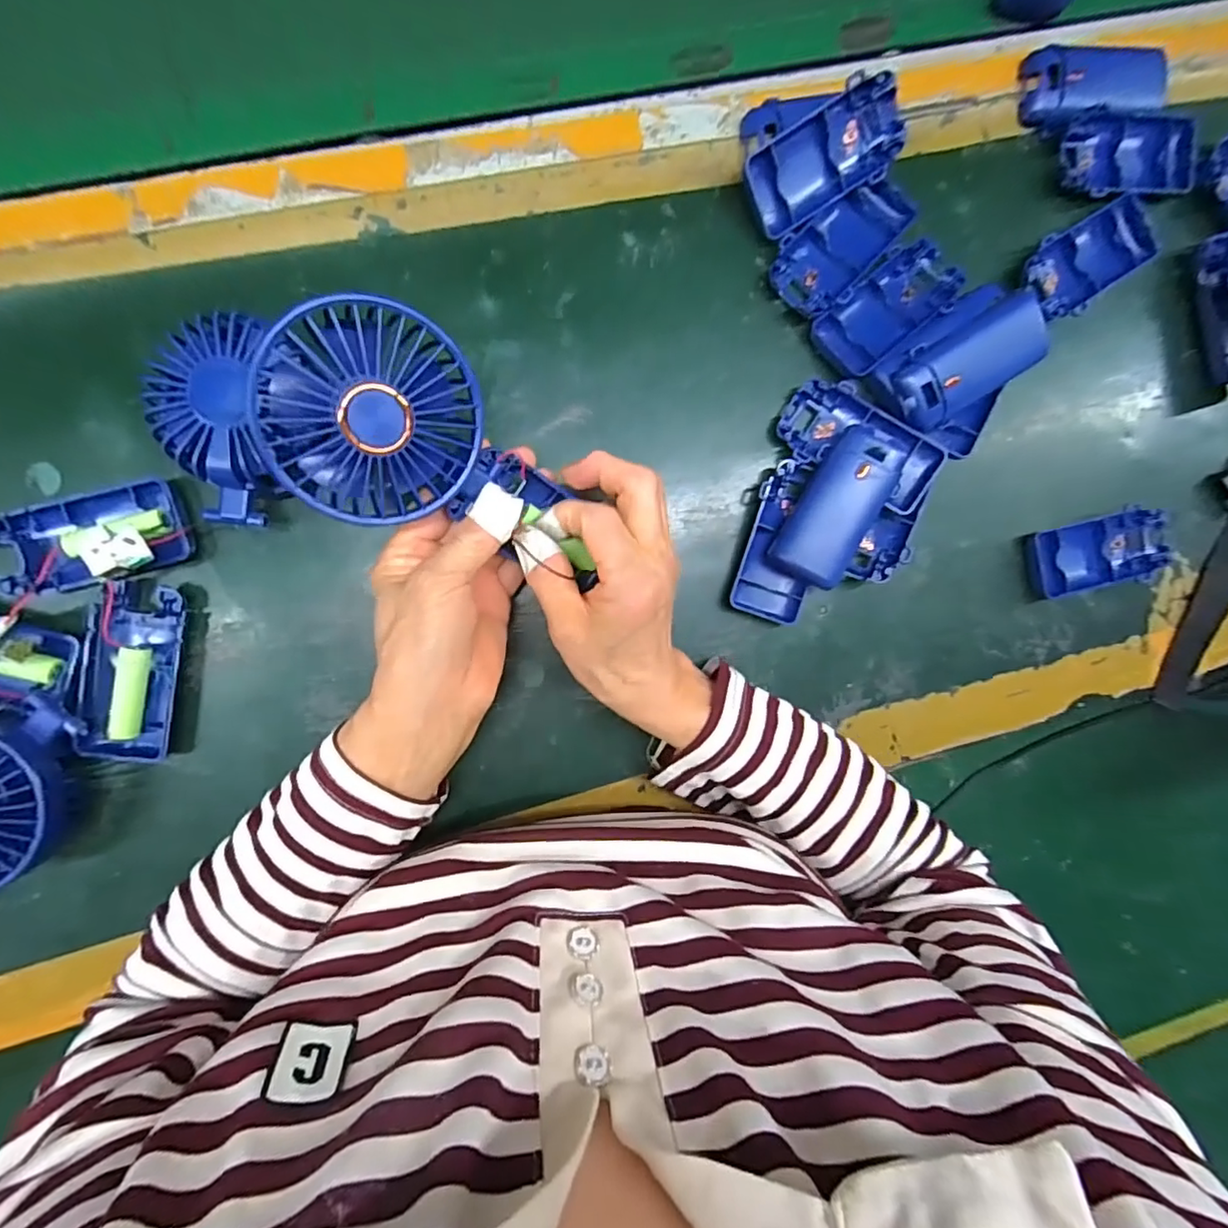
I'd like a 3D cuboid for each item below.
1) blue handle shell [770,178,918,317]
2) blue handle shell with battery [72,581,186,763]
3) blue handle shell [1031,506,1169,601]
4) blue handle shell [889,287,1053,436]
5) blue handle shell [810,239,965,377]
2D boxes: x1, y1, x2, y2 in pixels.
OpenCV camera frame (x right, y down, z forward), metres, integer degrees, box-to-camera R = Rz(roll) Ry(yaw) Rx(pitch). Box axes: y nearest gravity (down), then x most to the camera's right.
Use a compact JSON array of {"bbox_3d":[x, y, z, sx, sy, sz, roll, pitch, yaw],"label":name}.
[{"bbox_3d":[0.135,-0.220,0.353,0.091,0.017,0.044,-45,98,-3],"label":"blue handle shell"},{"bbox_3d":[-0.254,0.032,0.315,0.043,0.023,0.093,6,93,-8],"label":"blue handle shell with battery"},{"bbox_3d":[0.316,-0.040,0.388,0.086,0.016,0.047,-10,95,-7],"label":"blue handle shell"},{"bbox_3d":[0.207,-0.147,0.349,0.088,0.028,0.044,-33,97,-4],"label":"blue handle shell"},{"bbox_3d":[0.165,-0.184,0.357,0.092,0.019,0.043,-37,97,-4],"label":"blue handle shell"}]

